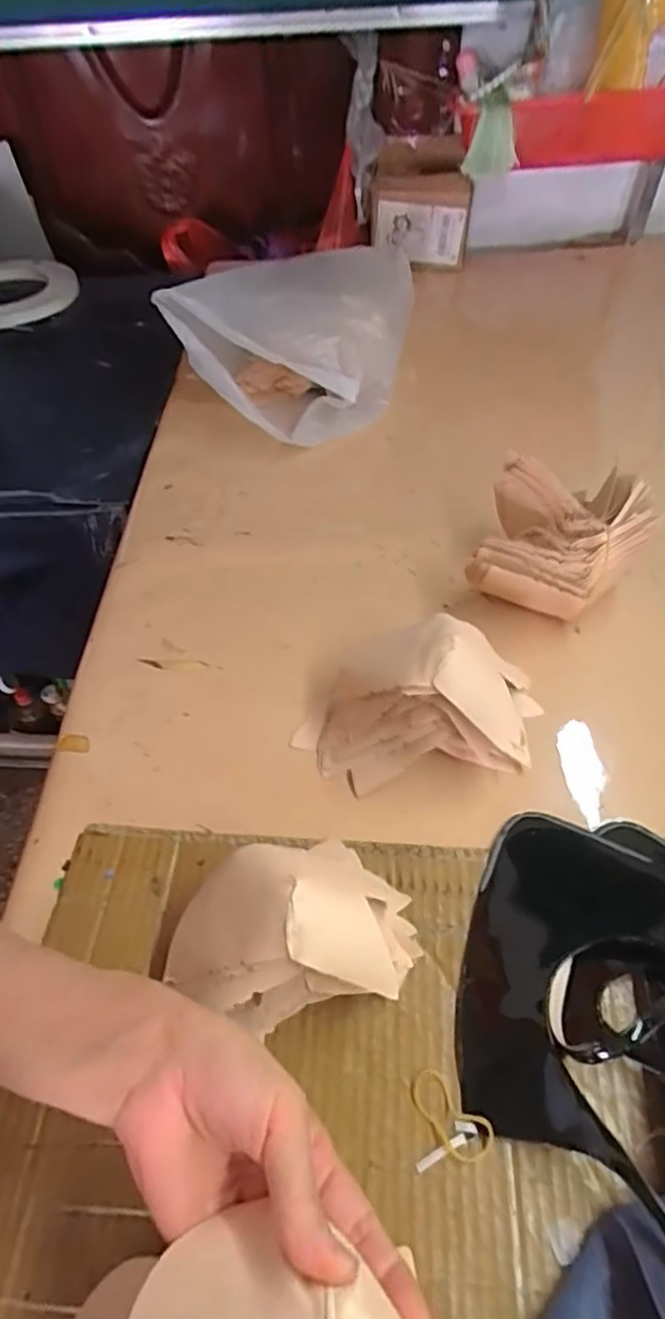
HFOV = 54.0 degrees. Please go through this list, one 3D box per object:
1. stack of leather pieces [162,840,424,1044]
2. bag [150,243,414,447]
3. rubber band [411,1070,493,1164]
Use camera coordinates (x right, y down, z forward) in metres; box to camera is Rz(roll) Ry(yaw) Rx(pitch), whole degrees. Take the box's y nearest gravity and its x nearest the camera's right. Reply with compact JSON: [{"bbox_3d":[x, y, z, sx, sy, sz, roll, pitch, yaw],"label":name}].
[{"bbox_3d":[-0.023,0.156,0.374,0.138,0.081,0.083,-3,51,-1],"label":"stack of leather pieces"},{"bbox_3d":[-0.031,-0.408,0.798,0.239,0.134,0.327,9,51,9],"label":"bag"},{"bbox_3d":[0.062,0.242,0.347,0.023,0.011,0.048,-37,59,-25],"label":"rubber band"}]

